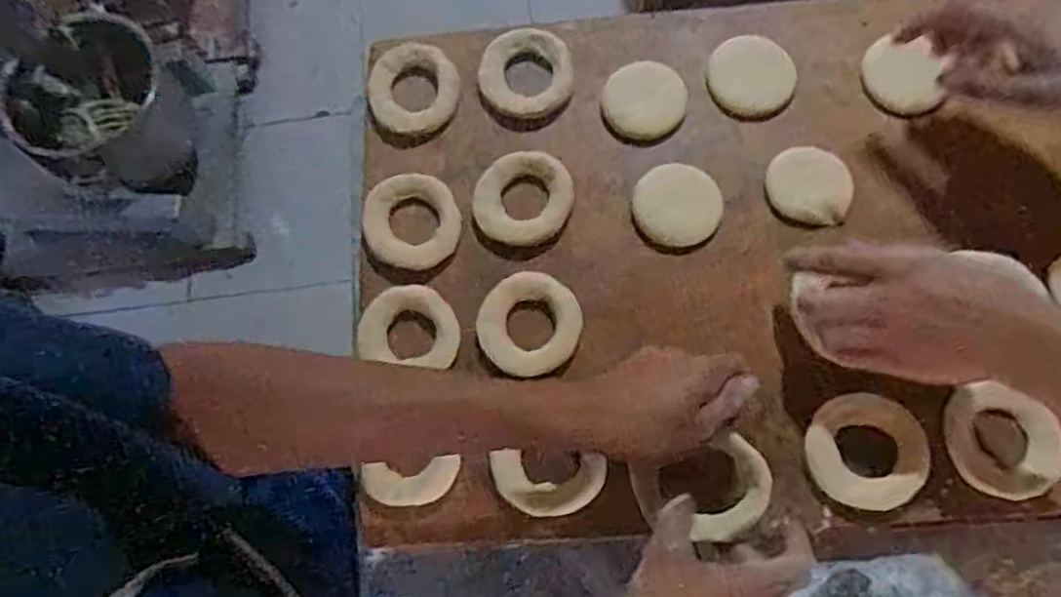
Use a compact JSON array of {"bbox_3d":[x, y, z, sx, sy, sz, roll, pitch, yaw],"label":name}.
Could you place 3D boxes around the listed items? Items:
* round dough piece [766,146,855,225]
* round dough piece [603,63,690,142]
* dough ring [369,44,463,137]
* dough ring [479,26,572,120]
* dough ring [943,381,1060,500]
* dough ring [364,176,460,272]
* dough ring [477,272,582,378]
[{"bbox_3d":[0.215,-0.088,0.574,0.058,0.022,0.058,-1,73,3],"label":"round dough piece"},{"bbox_3d":[0.093,-0.159,0.598,0.062,0.007,0.067,-1,73,3],"label":"round dough piece"},{"bbox_3d":[-0.095,-0.169,0.607,0.073,0.012,0.076,-1,73,3],"label":"dough ring"},{"bbox_3d":[-0.005,-0.184,0.599,0.072,0.018,0.076,-1,73,3],"label":"dough ring"},{"bbox_3d":[0.323,0.099,0.513,0.076,0.012,0.072,-1,80,5],"label":"dough ring"},{"bbox_3d":[-0.091,-0.059,0.572,0.073,0.016,0.072,-1,73,3],"label":"dough ring"},{"bbox_3d":[0.000,0.018,0.549,0.072,0.015,0.072,-1,73,3],"label":"dough ring"}]

